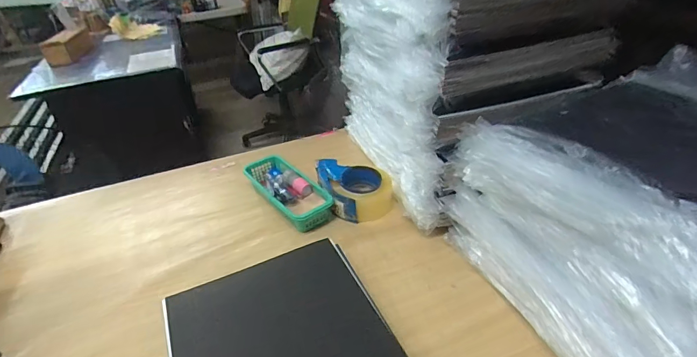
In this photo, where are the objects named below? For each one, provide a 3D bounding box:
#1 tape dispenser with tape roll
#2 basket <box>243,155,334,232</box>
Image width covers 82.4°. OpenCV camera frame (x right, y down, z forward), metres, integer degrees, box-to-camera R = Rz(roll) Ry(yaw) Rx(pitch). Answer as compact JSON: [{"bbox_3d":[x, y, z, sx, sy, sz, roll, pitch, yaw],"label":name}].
[{"bbox_3d":[0.005,0.017,0.762,0.114,0.060,0.161,-24,39,-25],"label":"tape dispenser with tape roll"},{"bbox_3d":[-0.124,0.020,0.765,0.093,0.048,0.217,-27,40,-30],"label":"basket"}]

